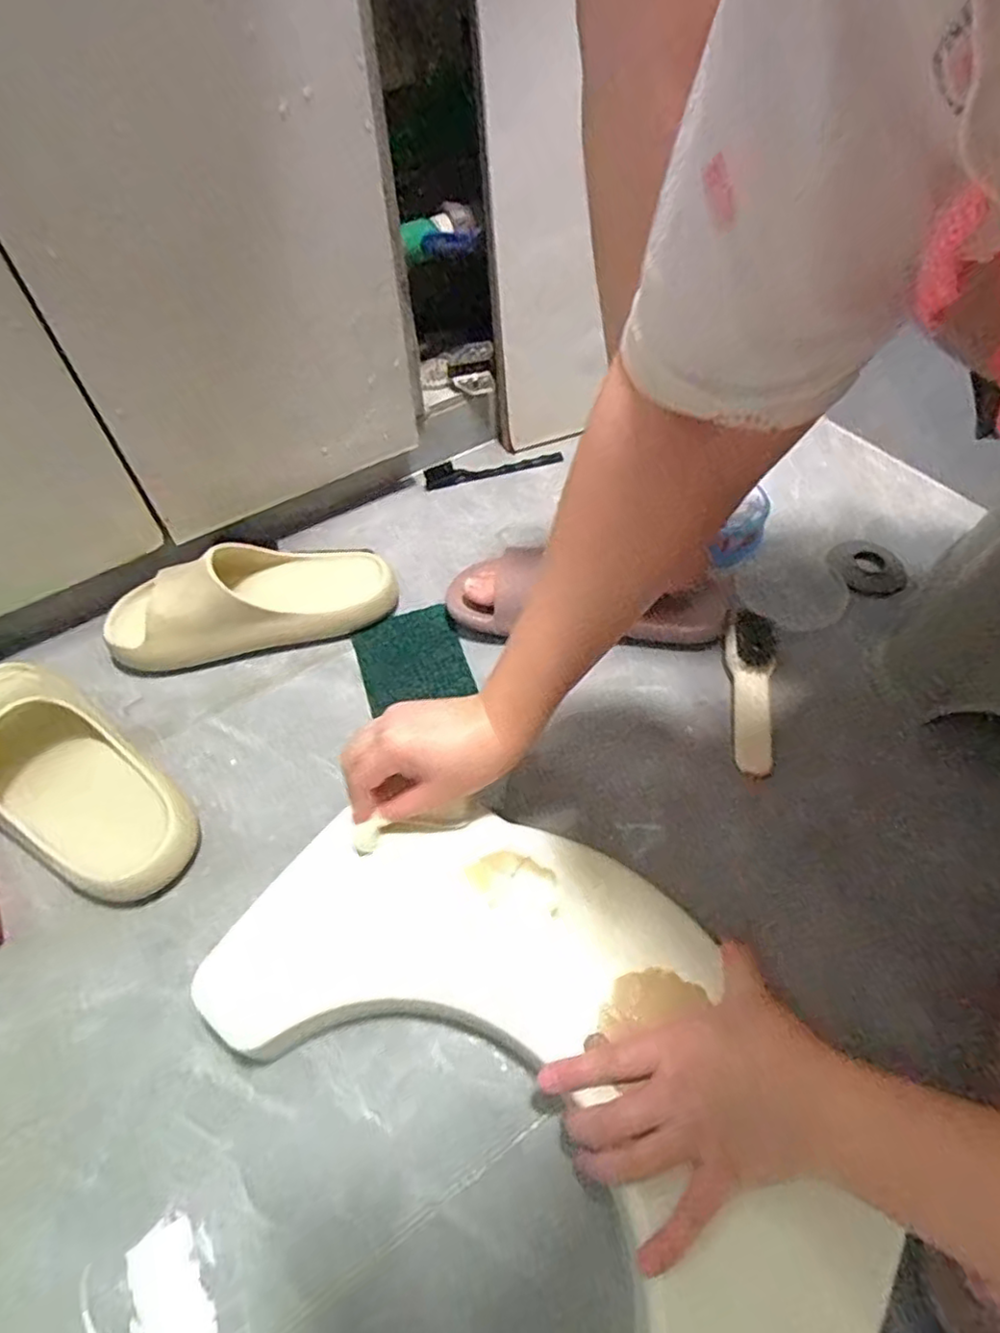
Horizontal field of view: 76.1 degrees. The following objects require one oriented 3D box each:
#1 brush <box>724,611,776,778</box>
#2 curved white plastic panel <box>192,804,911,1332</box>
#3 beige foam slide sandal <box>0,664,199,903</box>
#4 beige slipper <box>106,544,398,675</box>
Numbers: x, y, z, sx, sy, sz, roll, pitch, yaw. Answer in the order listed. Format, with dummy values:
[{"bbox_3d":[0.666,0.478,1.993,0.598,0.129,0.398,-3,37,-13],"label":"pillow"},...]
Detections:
[{"bbox_3d":[0.229,0.027,0.580,0.045,0.036,0.172,6,54,4],"label":"brush"},{"bbox_3d":[0.025,0.227,0.388,0.396,0.019,0.226,32,60,21],"label":"curved white plastic panel"},{"bbox_3d":[-0.345,0.079,0.498,0.255,0.073,0.104,30,59,19],"label":"beige foam slide sandal"},{"bbox_3d":[-0.235,-0.071,0.608,0.262,0.070,0.099,-14,55,-11],"label":"beige slipper"}]

